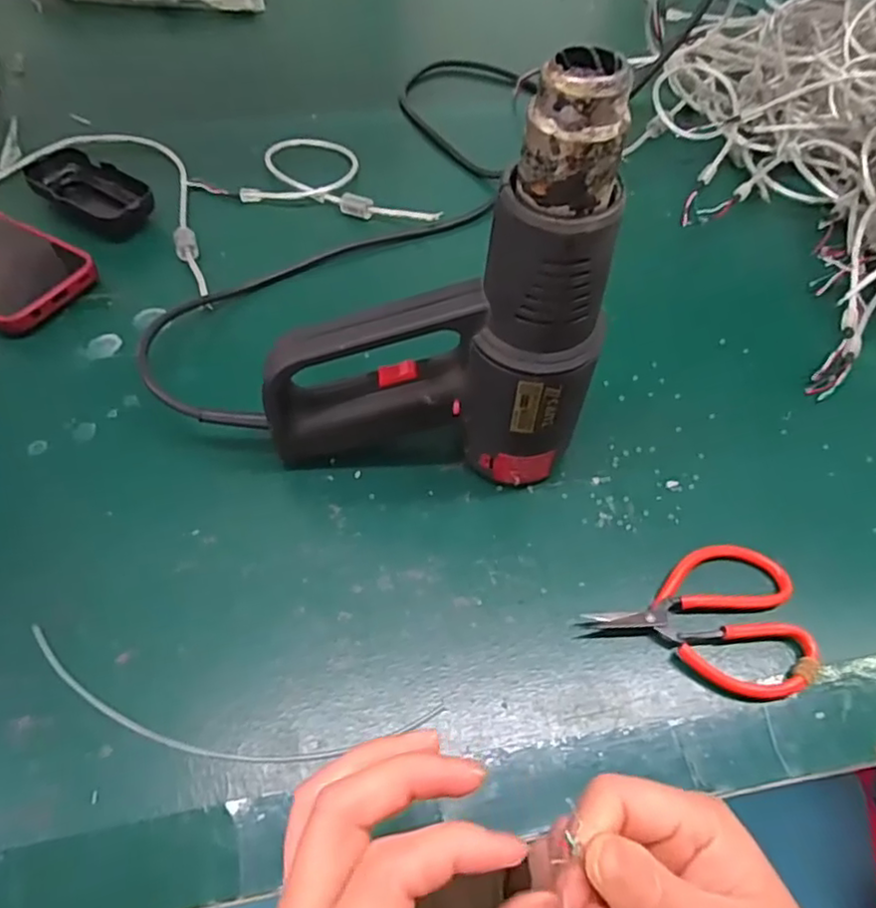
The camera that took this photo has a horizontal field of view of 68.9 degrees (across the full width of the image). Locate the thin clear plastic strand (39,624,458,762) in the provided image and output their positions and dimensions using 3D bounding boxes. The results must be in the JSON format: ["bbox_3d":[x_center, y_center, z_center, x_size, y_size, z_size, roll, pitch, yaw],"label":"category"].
[{"bbox_3d":[-0.108,0.127,0.316,0.215,0.005,0.044,10,56,5],"label":"thin clear plastic strand"}]

